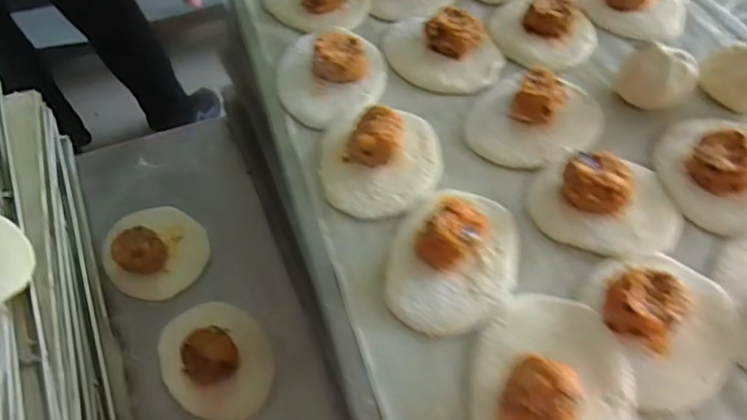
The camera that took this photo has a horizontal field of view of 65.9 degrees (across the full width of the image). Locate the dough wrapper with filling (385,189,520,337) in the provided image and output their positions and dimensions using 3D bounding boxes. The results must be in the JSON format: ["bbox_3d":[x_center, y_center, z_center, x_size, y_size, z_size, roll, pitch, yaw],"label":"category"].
[{"bbox_3d":[0.051,0.021,0.354,0.080,0.030,0.101,7,55,4],"label":"dough wrapper with filling"}]

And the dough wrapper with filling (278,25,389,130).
[{"bbox_3d":[-0.034,-0.110,0.447,0.082,0.031,0.093,5,55,3],"label":"dough wrapper with filling"}]

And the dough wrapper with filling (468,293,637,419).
[{"bbox_3d":[0.097,0.091,0.302,0.085,0.034,0.114,6,55,4],"label":"dough wrapper with filling"}]

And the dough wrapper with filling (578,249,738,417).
[{"bbox_3d":[0.172,0.058,0.328,0.079,0.028,0.088,-15,56,-11],"label":"dough wrapper with filling"}]

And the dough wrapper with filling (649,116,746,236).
[{"bbox_3d":[0.247,-0.035,0.400,0.087,0.031,0.095,-9,55,-7],"label":"dough wrapper with filling"}]

